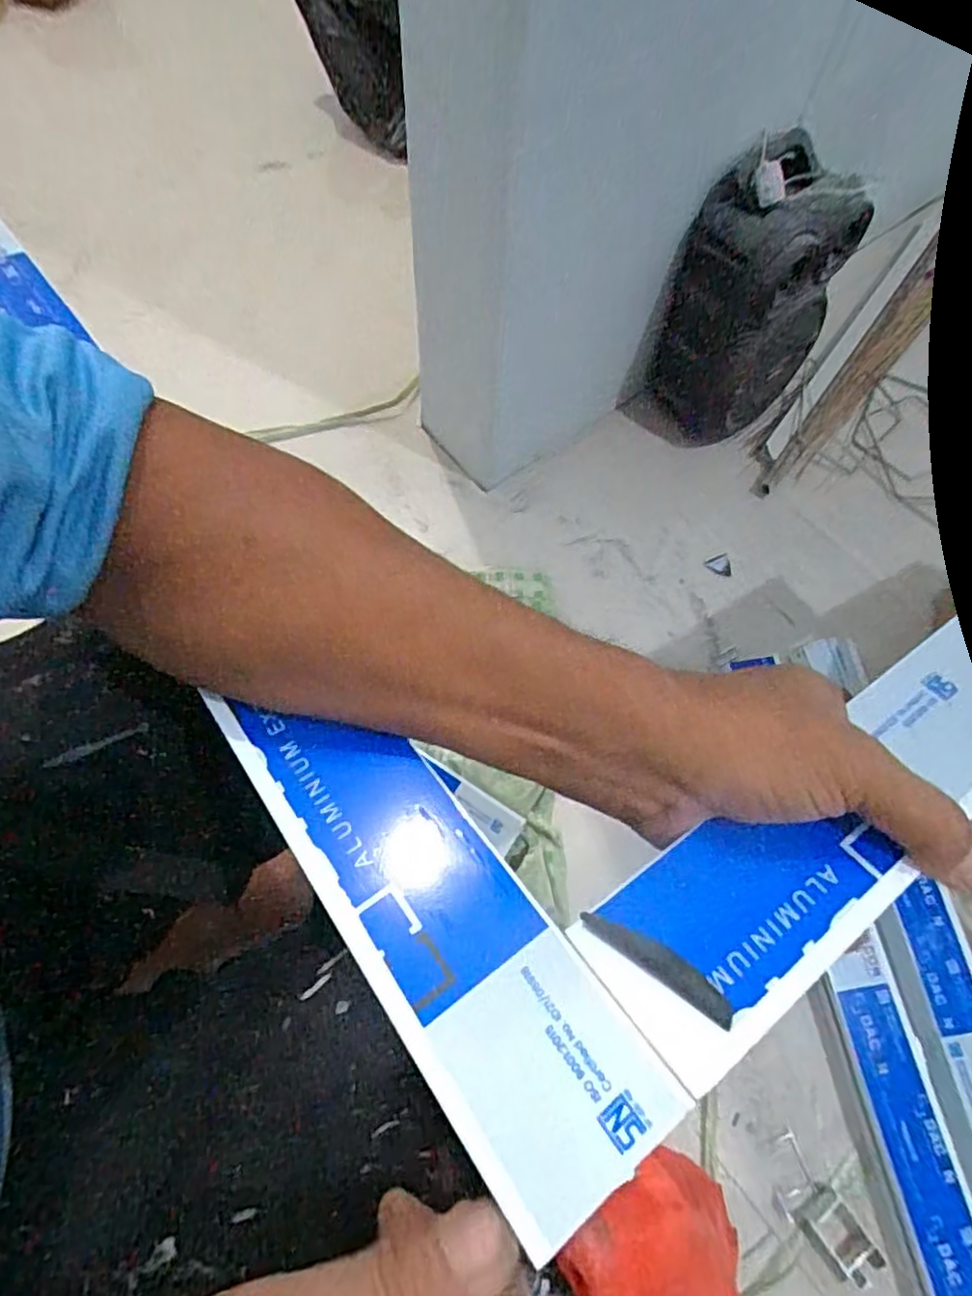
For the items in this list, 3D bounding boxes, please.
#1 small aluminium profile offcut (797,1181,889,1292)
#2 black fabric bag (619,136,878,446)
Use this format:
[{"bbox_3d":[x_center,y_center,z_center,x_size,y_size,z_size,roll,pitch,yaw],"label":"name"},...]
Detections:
[{"bbox_3d":[0.297,0.497,0.557,0.041,0.018,0.063,-32,72,-13],"label":"small aluminium profile offcut"},{"bbox_3d":[0.298,-0.391,0.776,0.160,0.288,0.191,37,72,13],"label":"black fabric bag"}]

